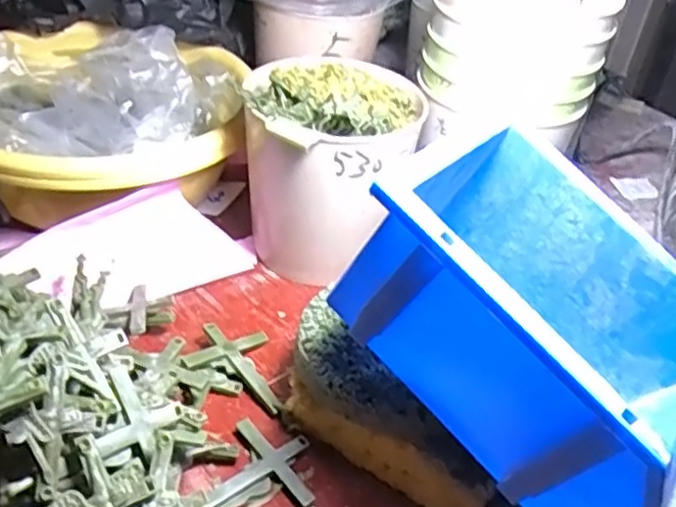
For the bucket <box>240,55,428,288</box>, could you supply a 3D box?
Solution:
[{"bbox_3d":[-0.008,-0.052,0.445,0.105,0.130,0.097,4,37,-3],"label":"bucket"}]

